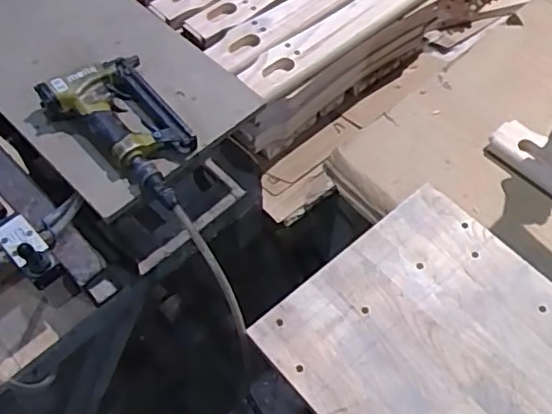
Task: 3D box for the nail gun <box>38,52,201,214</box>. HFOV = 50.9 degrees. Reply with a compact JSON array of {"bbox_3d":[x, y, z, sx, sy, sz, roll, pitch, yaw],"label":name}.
[{"bbox_3d":[-0.185,-0.099,0.748,0.137,0.048,0.245,-35,65,-20],"label":"nail gun"}]

